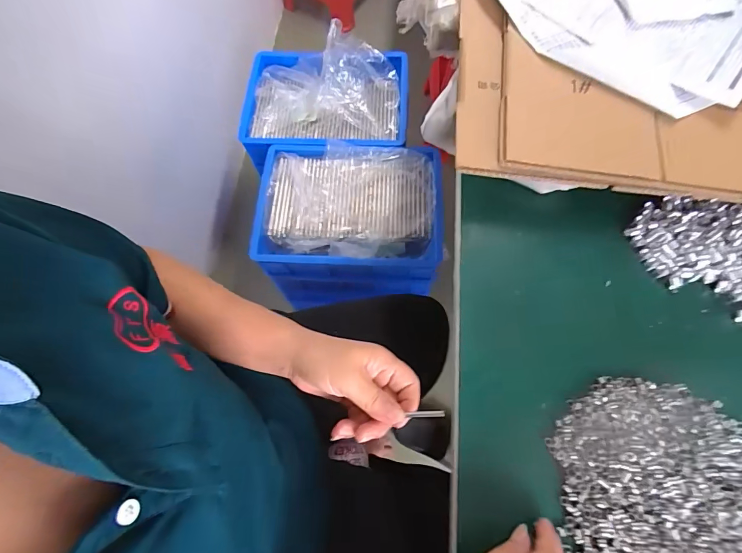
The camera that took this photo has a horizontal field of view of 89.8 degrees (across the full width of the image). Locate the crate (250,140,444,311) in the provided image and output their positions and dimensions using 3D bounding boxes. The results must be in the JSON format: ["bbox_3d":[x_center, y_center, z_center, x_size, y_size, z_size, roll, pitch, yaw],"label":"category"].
[{"bbox_3d":[-0.049,-0.145,0.885,0.414,0.182,0.308,3,69,2],"label":"crate"}]

